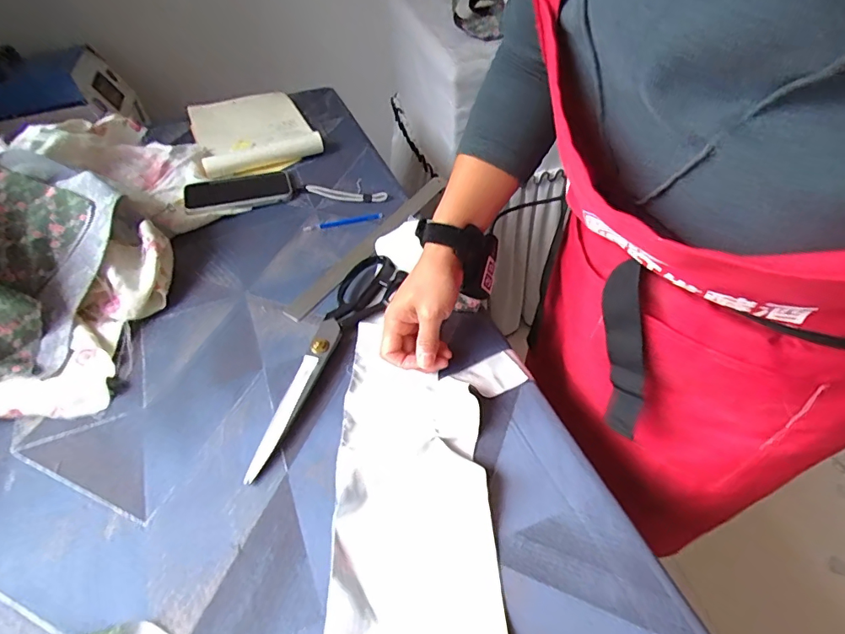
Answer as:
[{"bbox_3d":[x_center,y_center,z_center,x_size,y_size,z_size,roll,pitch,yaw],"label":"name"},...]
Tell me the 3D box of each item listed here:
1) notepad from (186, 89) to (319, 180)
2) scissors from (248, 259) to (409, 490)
[{"bbox_3d":[-0.312,-0.349,0.834,0.187,0.024,0.296,-22,52,-15],"label":"notepad"},{"bbox_3d":[-0.105,0.034,0.505,0.061,0.019,0.293,18,52,17],"label":"scissors"}]

